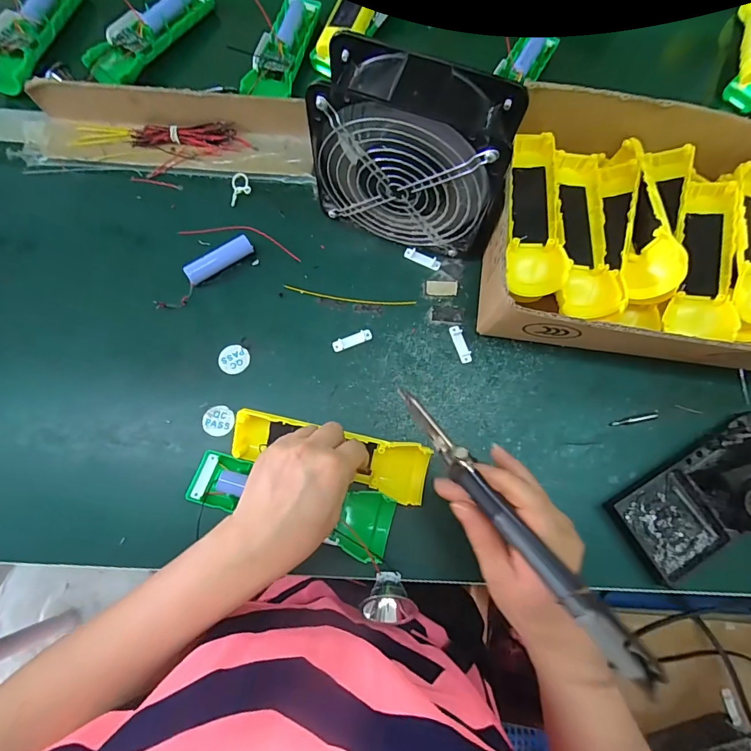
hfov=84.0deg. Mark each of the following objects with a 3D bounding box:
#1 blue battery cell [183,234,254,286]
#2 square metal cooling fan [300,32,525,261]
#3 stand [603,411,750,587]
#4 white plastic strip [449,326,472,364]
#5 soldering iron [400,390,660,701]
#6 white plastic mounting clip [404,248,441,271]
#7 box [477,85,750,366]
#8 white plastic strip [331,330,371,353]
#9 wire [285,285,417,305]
[{"bbox_3d":[-0.147,-0.109,0.394,0.065,0.019,0.016,-34,79,-9],"label":"blue battery cell"},{"bbox_3d":[0.033,-0.177,0.355,0.157,0.150,0.062,20,76,3],"label":"square metal cooling fan"},{"bbox_3d":[0.276,0.094,0.326,0.151,0.072,0.073,-32,79,-9],"label":"stand"},{"bbox_3d":[0.080,-0.029,0.388,0.012,0.004,0.037,-18,77,-6],"label":"white plastic strip"},{"bbox_3d":[0.077,0.081,0.252,0.015,0.022,0.207,-34,57,-9],"label":"soldering iron"},{"bbox_3d":[0.046,-0.115,0.410,0.038,0.004,0.012,25,77,5],"label":"white plastic mounting clip"},{"bbox_3d":[0.315,-0.116,0.369,0.422,0.091,0.225,7,76,0],"label":"box"},{"bbox_3d":[-0.021,-0.033,0.390,0.038,0.005,0.011,-23,78,-7],"label":"white plastic strip"},{"bbox_3d":[-0.024,-0.075,0.400,0.124,0.004,0.009,7,76,0],"label":"wire"}]

